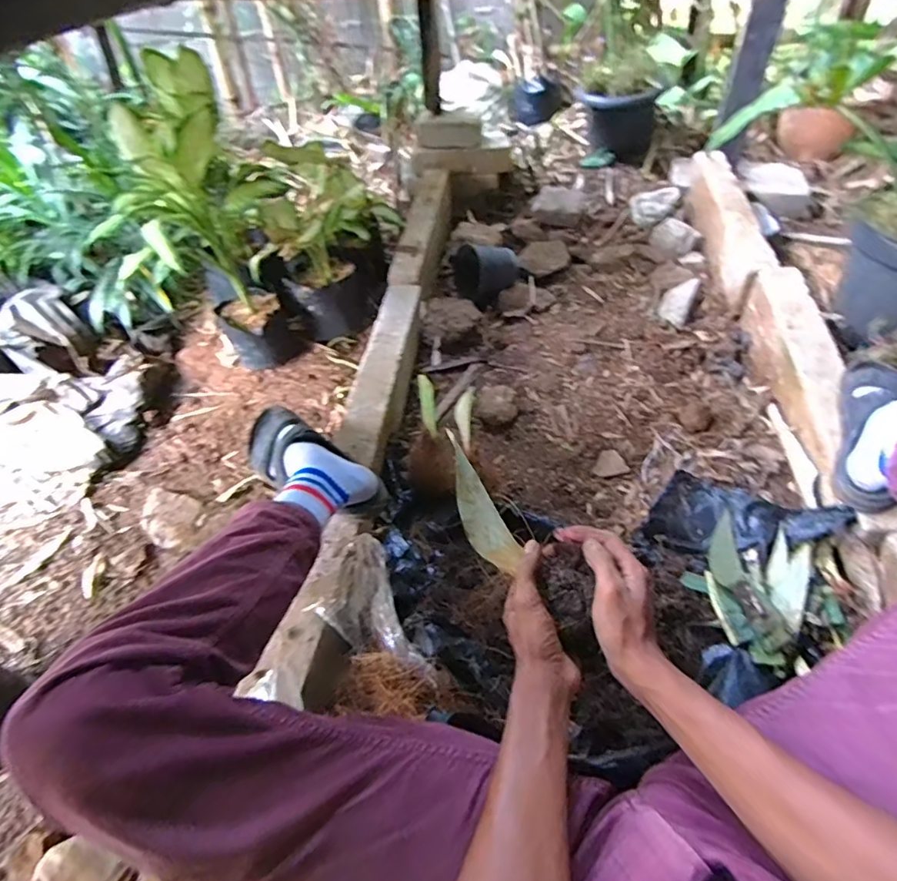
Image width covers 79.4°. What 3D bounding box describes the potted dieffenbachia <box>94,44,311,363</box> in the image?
[{"bbox_3d":[-0.553,-0.457,1.227,0.328,0.601,0.385,-23,48,-15],"label":"potted dieffenbachia"}]

